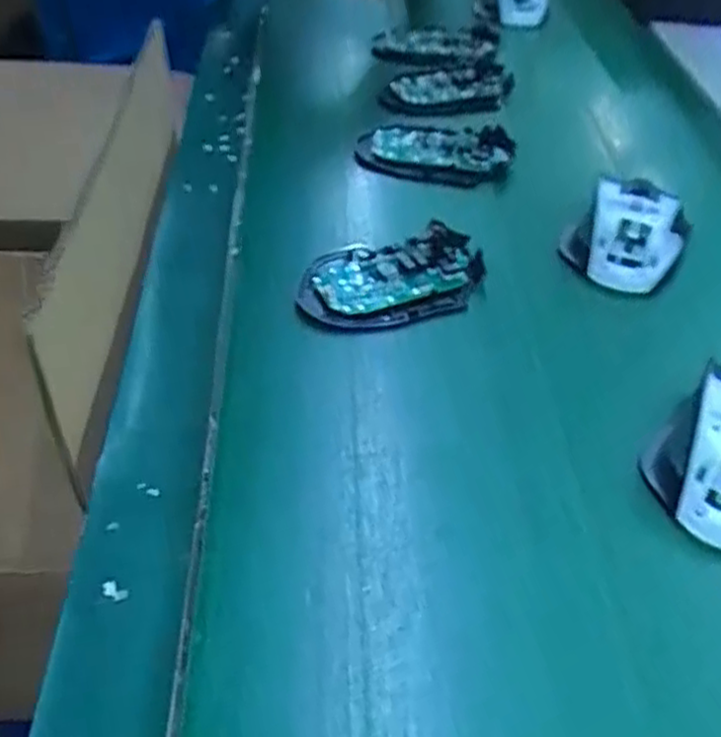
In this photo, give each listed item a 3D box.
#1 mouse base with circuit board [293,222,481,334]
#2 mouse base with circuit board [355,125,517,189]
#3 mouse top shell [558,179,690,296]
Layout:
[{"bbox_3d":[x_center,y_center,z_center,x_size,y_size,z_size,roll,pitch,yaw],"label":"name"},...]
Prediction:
[{"bbox_3d":[0.020,-0.056,0.458,0.113,0.017,0.063,-13,49,-14],"label":"mouse base with circuit board"},{"bbox_3d":[0.057,-0.164,0.572,0.116,0.017,0.065,4,44,-1],"label":"mouse base with circuit board"},{"bbox_3d":[0.170,-0.087,0.490,0.069,0.038,0.069,27,52,21],"label":"mouse top shell"}]

